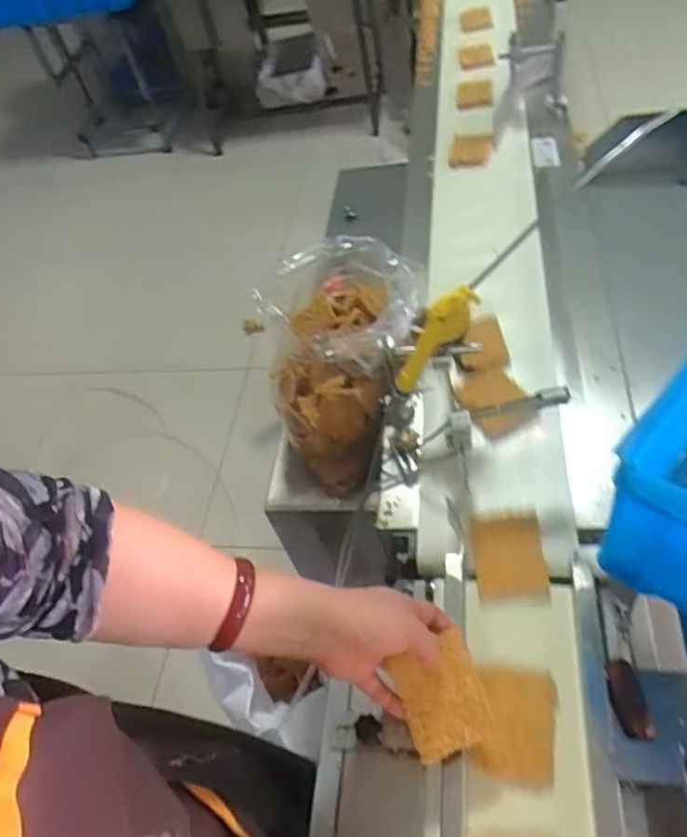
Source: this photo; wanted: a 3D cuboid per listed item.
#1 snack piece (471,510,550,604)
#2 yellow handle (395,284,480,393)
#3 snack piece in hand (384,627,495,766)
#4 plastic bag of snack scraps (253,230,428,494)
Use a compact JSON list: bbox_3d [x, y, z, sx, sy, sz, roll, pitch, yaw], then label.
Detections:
[{"bbox_3d":[0.172,0.143,0.658,0.068,0.004,0.096,-12,53,16],"label":"snack piece"},{"bbox_3d":[0.100,-0.085,0.703,0.054,0.142,0.016,5,44,-32],"label":"yellow handle"},{"bbox_3d":[0.082,0.230,0.522,0.069,0.011,0.083,-18,72,-13],"label":"snack piece in hand"},{"bbox_3d":[0.001,-0.068,0.840,0.192,0.232,0.241,7,54,17],"label":"plastic bag of snack scraps"}]

